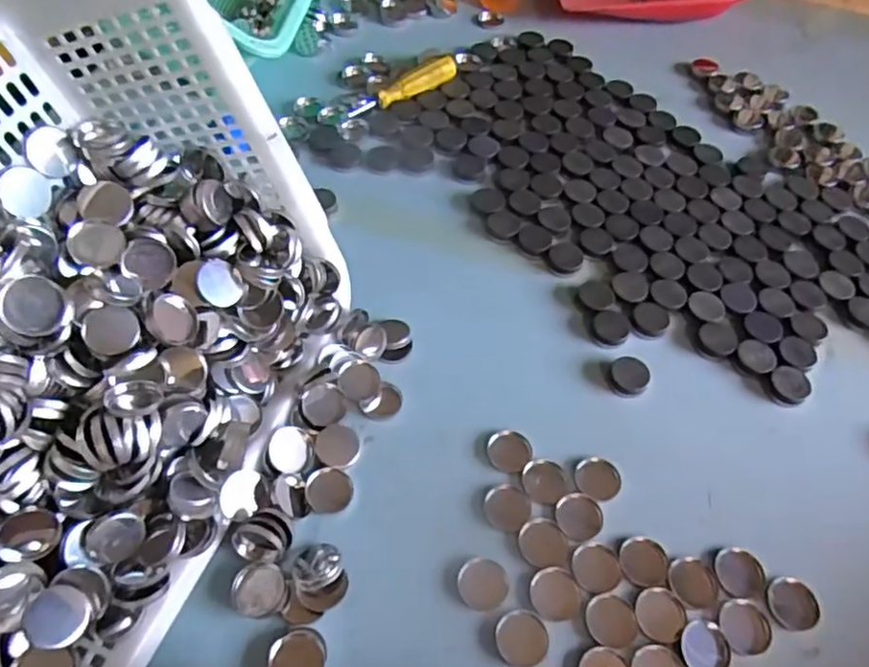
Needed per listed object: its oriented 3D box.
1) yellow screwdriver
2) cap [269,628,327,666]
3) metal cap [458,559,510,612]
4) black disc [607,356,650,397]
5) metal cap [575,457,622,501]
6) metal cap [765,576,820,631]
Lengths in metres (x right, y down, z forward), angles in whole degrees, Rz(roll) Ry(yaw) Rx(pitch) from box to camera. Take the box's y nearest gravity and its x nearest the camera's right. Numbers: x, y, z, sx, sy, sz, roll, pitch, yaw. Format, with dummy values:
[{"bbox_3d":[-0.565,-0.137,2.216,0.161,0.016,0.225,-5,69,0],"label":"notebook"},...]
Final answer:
[{"bbox_3d":[-0.035,-0.282,0.728,0.137,0.029,0.023,-24,60,-19],"label":"yellow screwdriver"},{"bbox_3d":[-0.086,0.205,0.403,0.035,0.012,0.035,2,55,-3],"label":"cap"},{"bbox_3d":[0.033,0.171,0.438,0.033,0.006,0.032,23,57,11],"label":"metal cap"},{"bbox_3d":[0.165,0.035,0.542,0.033,0.008,0.038,38,61,20],"label":"black disc"},{"bbox_3d":[0.125,0.109,0.487,0.033,0.007,0.031,2,55,-3],"label":"metal cap"},{"bbox_3d":[0.251,0.188,0.447,0.036,0.011,0.033,2,55,-3],"label":"metal cap"}]

